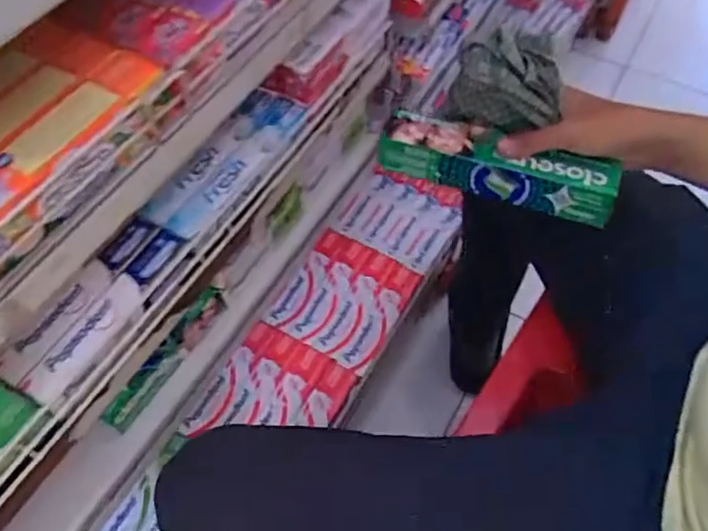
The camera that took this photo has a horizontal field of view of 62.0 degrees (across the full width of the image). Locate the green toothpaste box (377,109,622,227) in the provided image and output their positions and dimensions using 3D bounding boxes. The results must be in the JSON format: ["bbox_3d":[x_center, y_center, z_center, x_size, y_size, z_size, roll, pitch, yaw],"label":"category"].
[{"bbox_3d":[0.122,-0.085,0.508,0.196,0.037,0.049,19,60,14],"label":"green toothpaste box"}]

